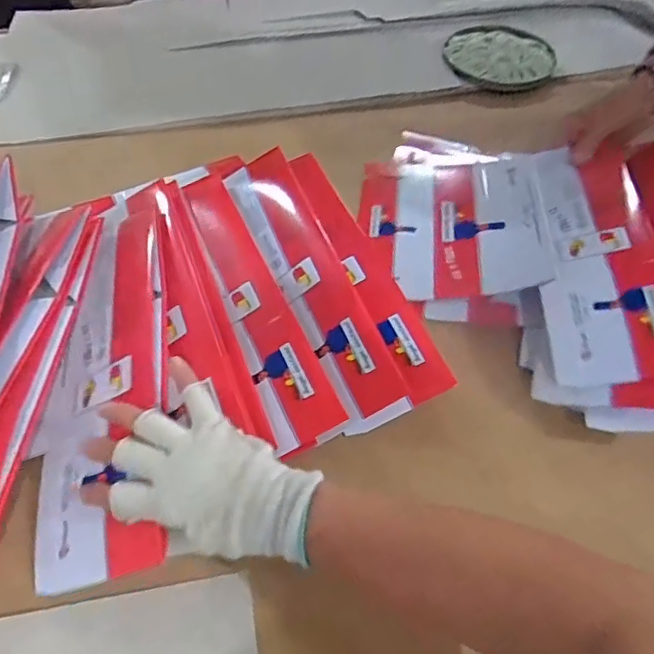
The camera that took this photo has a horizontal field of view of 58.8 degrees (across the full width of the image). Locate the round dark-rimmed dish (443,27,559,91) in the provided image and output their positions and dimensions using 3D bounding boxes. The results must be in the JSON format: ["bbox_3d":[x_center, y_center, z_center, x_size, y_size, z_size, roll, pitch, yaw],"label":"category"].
[{"bbox_3d":[0.273,-0.429,0.919,0.167,0.024,0.166,2,50,-2],"label":"round dark-rimmed dish"}]

